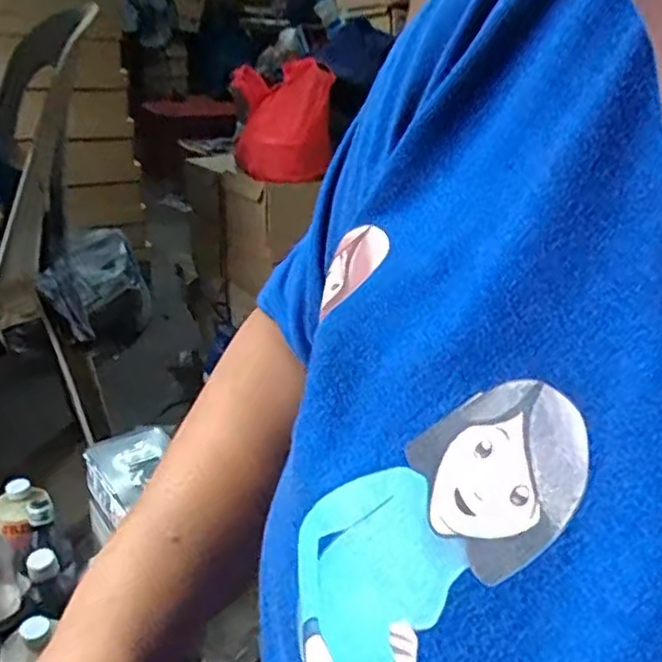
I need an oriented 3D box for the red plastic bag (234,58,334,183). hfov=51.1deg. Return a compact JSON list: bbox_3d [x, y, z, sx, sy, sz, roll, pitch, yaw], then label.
[{"bbox_3d":[-0.079,-0.347,1.136,0.155,0.176,0.140,1,24,-6],"label":"red plastic bag"}]

